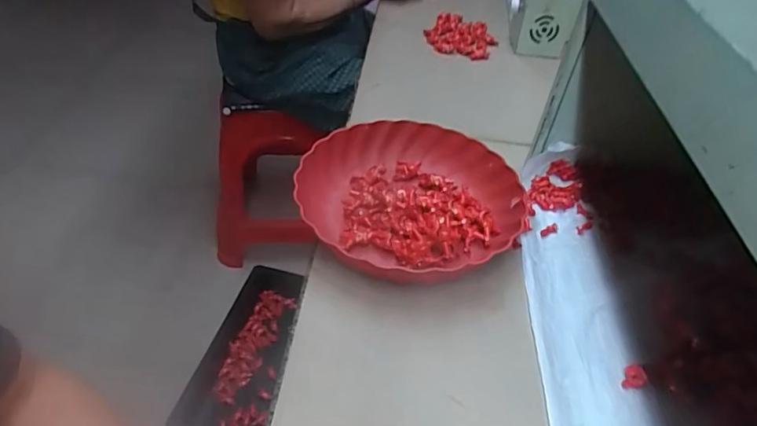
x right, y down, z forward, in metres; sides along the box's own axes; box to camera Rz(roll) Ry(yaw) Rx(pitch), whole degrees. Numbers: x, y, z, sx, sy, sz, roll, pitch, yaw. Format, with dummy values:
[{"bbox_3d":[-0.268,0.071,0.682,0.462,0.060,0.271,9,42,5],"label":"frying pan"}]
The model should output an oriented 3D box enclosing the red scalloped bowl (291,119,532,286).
[{"bbox_3d":[0.031,-0.019,0.563,0.223,0.057,0.230,1,44,-1],"label":"red scalloped bowl"}]

